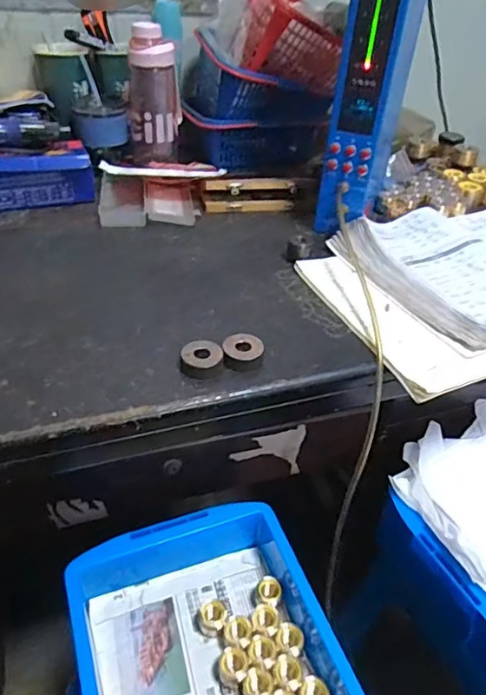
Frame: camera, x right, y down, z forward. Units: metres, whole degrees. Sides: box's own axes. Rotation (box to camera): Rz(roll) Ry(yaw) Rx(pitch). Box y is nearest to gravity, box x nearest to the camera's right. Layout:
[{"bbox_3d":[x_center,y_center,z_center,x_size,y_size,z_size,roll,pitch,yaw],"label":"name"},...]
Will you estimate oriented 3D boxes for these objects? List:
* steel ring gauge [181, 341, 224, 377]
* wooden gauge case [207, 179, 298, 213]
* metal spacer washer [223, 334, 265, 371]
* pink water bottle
[{"bbox_3d":[-0.039,0.011,0.514,0.040,0.019,0.033,0,39,-4],"label":"steel ring gauge"},{"bbox_3d":[0.011,-0.231,0.801,0.131,0.040,0.040,-1,39,-6],"label":"wooden gauge case"},{"bbox_3d":[0.001,0.004,0.530,0.040,0.019,0.034,4,39,1],"label":"metal spacer washer"},{"bbox_3d":[-0.138,-0.388,0.831,0.078,0.196,0.078,-3,40,-8],"label":"pink water bottle"}]

